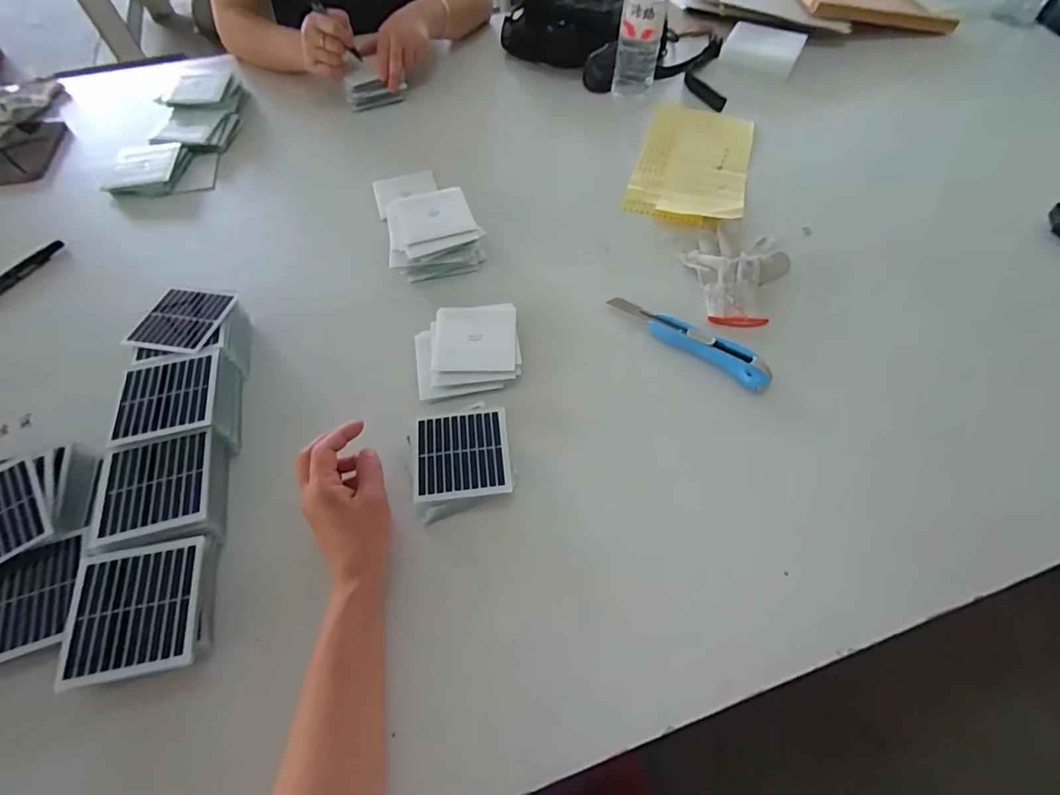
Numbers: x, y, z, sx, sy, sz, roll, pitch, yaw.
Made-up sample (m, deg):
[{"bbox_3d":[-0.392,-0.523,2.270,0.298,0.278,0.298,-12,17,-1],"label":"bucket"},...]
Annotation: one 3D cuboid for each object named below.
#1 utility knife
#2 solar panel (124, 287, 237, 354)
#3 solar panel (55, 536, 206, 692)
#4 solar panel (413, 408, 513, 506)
[{"bbox_3d":[0.178,-0.067,0.532,0.194,0.016,0.036,33,65,18],"label":"utility knife"},{"bbox_3d":[-0.371,-0.084,0.497,0.073,0.010,0.083,8,60,5],"label":"solar panel"},{"bbox_3d":[-0.303,0.160,0.357,0.090,0.010,0.092,-10,60,-5],"label":"solar panel"},{"bbox_3d":[-0.065,0.053,0.452,0.088,0.007,0.089,-6,59,-3],"label":"solar panel"}]

